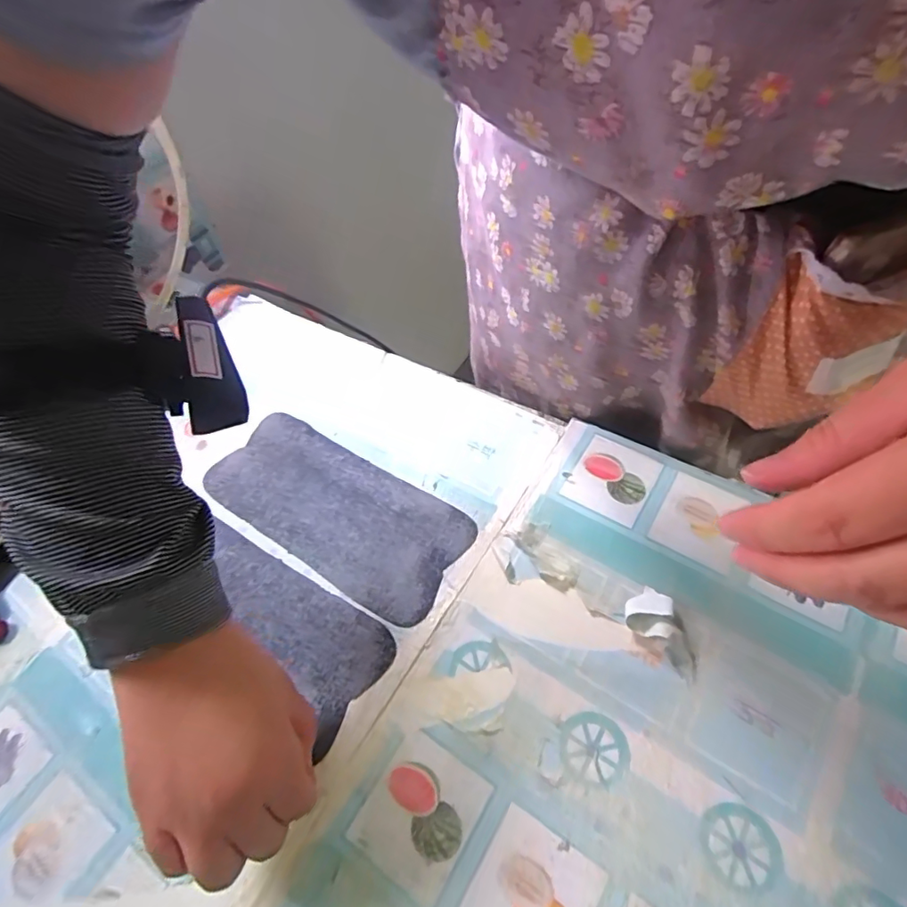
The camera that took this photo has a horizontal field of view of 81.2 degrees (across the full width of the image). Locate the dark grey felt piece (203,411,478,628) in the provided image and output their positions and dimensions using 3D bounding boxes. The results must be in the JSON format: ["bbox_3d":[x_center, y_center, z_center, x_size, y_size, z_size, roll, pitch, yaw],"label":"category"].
[{"bbox_3d":[-0.097,0.043,0.428,0.224,0.006,0.098,27,63,22],"label":"dark grey felt piece"}]

